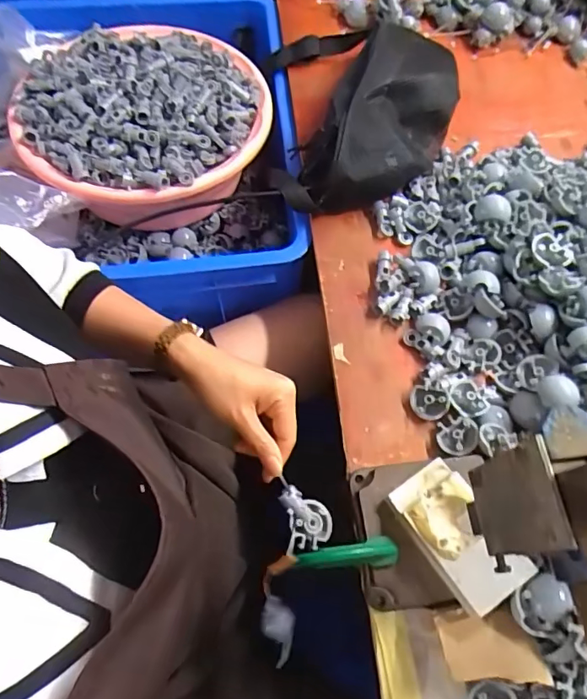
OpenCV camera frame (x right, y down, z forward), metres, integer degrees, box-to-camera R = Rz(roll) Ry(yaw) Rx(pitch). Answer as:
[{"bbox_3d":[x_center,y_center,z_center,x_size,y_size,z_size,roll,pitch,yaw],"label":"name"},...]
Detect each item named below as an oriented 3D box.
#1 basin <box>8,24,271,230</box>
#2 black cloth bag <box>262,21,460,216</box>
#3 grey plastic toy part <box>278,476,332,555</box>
[{"bbox_3d":[-0.203,-0.320,0.684,0.318,0.110,0.349,1,65,-2],"label":"basin"},{"bbox_3d":[0.080,-0.308,0.596,0.215,0.096,0.309,1,65,-1],"label":"black cloth bag"},{"bbox_3d":[0.012,0.140,0.424,0.045,0.010,0.057,0,76,-29],"label":"grey plastic toy part"}]

